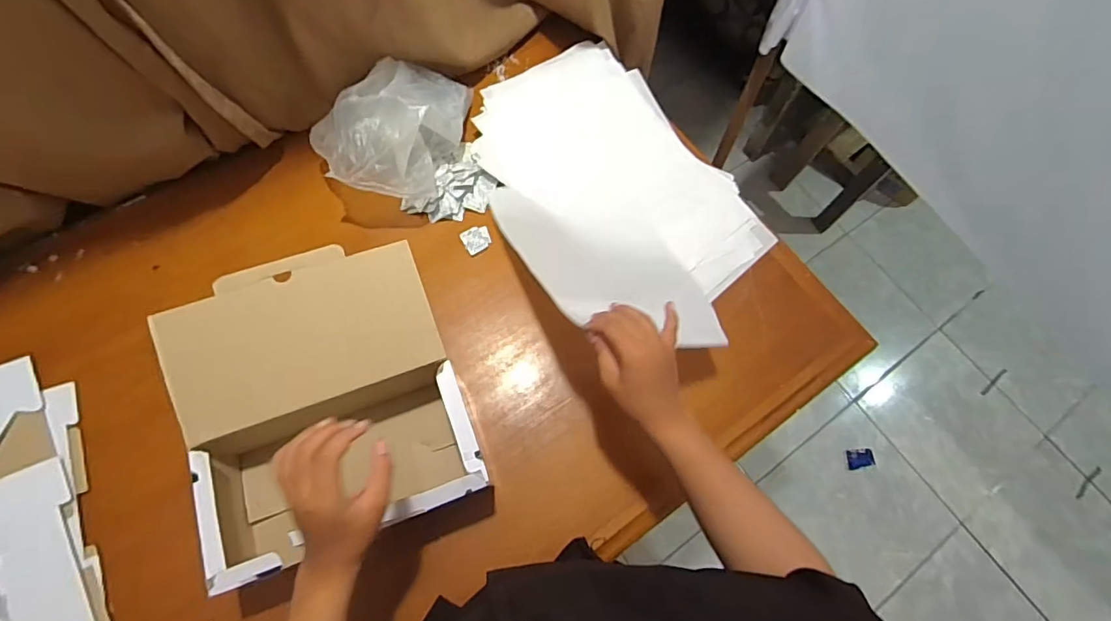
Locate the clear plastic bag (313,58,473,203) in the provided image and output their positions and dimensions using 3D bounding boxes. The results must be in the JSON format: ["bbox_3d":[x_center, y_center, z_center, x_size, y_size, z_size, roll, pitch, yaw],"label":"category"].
[{"bbox_3d":[-0.236,-0.271,0.721,0.182,0.124,0.237,21,70,7],"label":"clear plastic bag"}]

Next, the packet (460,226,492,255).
[{"bbox_3d":[-0.116,-0.106,0.738,0.041,0.006,0.039,-32,73,-12],"label":"packet"}]

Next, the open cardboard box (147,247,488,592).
[{"bbox_3d":[-0.260,0.107,0.571,0.288,0.146,0.297,-20,71,-9],"label":"open cardboard box"}]

